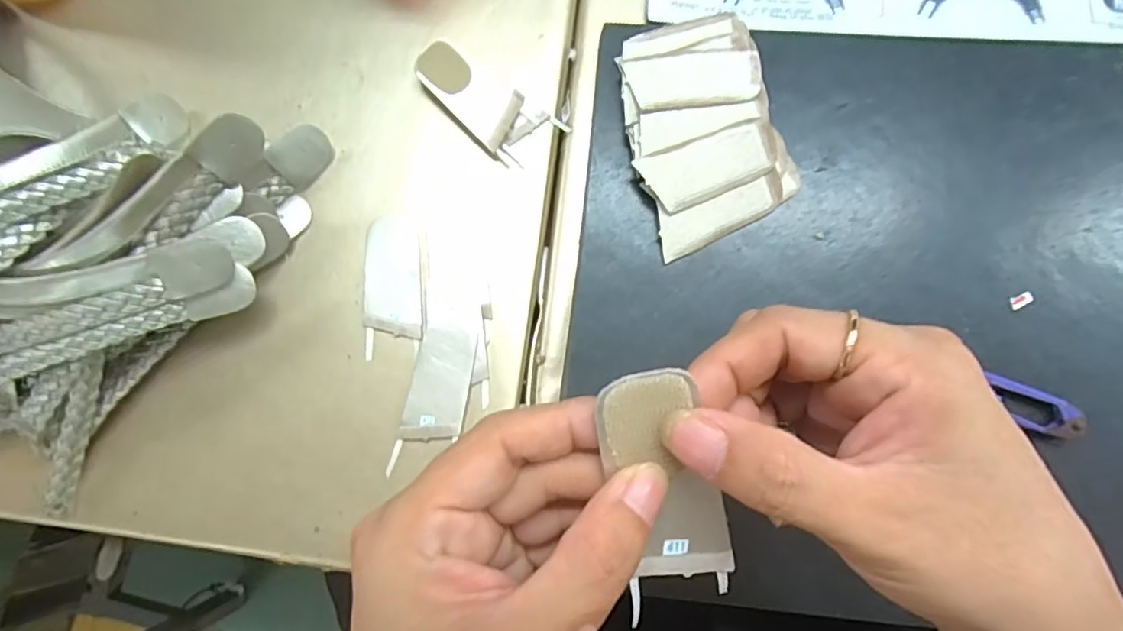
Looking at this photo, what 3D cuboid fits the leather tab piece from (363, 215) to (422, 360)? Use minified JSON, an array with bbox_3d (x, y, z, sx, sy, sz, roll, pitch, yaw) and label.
[{"bbox_3d":[-0.095,-0.018,0.331,0.033,0.004,0.077,-3,82,2],"label":"leather tab piece"}]

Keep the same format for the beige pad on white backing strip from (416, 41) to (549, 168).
[{"bbox_3d":[-0.050,-0.125,0.339,0.075,0.015,0.036,37,86,7],"label":"beige pad on white backing strip"}]

